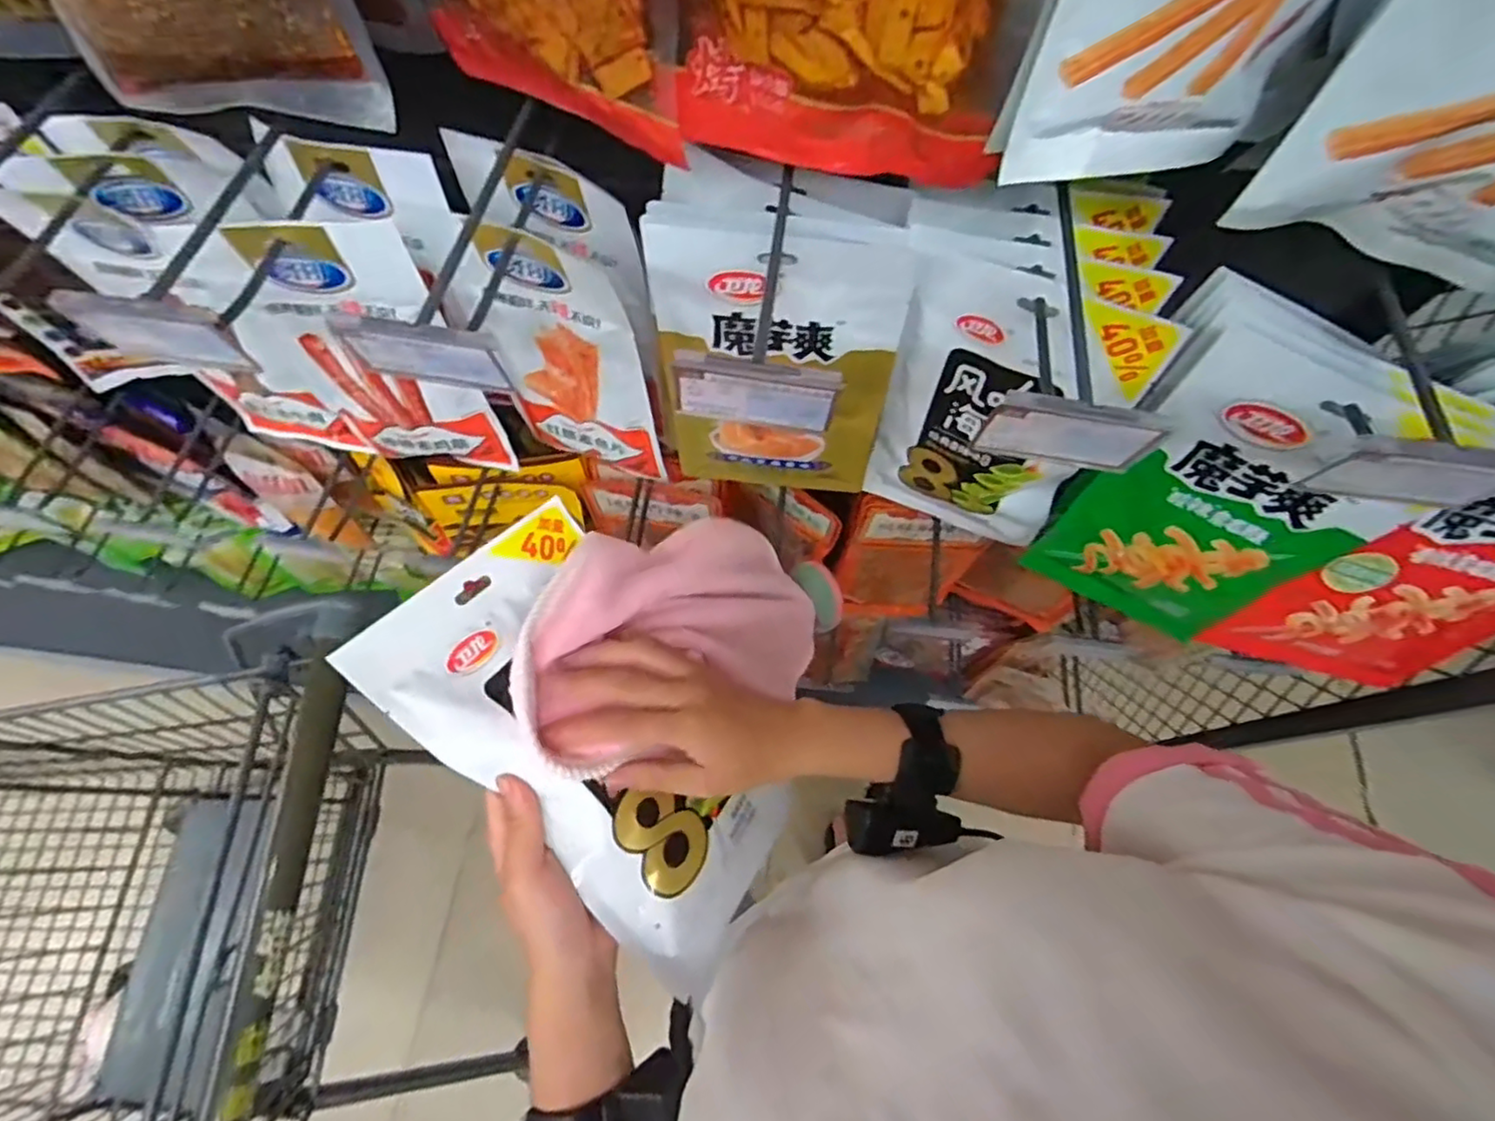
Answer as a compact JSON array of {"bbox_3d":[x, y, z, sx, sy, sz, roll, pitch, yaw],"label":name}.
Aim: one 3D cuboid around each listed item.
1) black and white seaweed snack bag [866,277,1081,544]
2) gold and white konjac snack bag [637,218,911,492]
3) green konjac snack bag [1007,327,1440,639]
[{"bbox_3d":[0.176,-0.095,0.497,0.154,0.258,0.022,30,70,11],"label":"black and white seaweed snack bag"},{"bbox_3d":[0.020,-0.136,0.502,0.171,0.244,0.036,6,67,2],"label":"gold and white konjac snack bag"},{"bbox_3d":[0.326,-0.032,0.456,0.160,0.248,0.046,27,69,10],"label":"green konjac snack bag"}]

